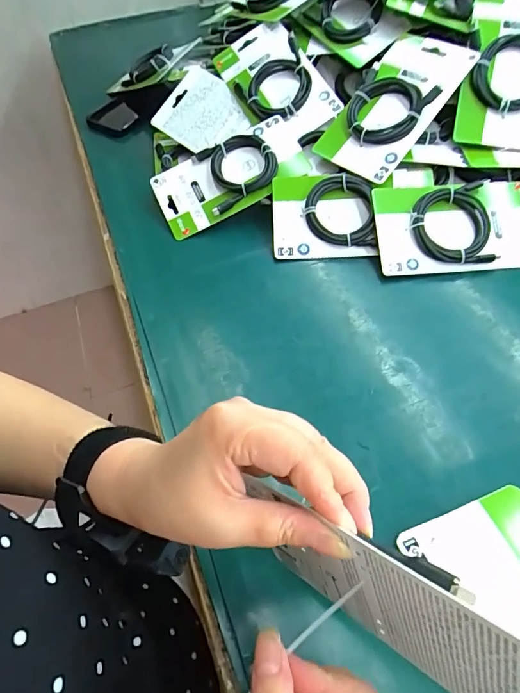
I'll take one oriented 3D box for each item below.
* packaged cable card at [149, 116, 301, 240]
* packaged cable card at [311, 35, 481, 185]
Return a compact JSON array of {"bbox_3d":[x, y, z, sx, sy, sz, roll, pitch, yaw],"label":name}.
[{"bbox_3d":[-0.037,-0.205,0.514,0.182,0.020,0.091,-27,71,1],"label":"packaged cable card"},{"bbox_3d":[0.148,-0.271,0.484,0.099,0.025,0.179,39,89,29],"label":"packaged cable card"}]

